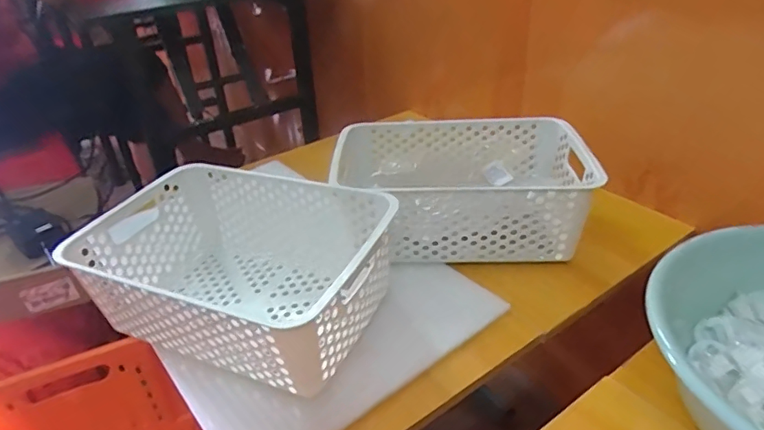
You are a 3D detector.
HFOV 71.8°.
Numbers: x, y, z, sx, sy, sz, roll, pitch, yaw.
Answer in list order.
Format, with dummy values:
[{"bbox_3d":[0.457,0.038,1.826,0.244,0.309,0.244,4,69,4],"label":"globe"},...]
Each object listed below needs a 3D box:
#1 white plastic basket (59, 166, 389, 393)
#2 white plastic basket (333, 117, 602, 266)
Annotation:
[{"bbox_3d":[-0.150,0.054,0.573,0.309,0.115,0.219,9,35,20],"label":"white plastic basket"},{"bbox_3d":[0.098,-0.038,0.699,0.303,0.114,0.219,-3,33,3],"label":"white plastic basket"}]

